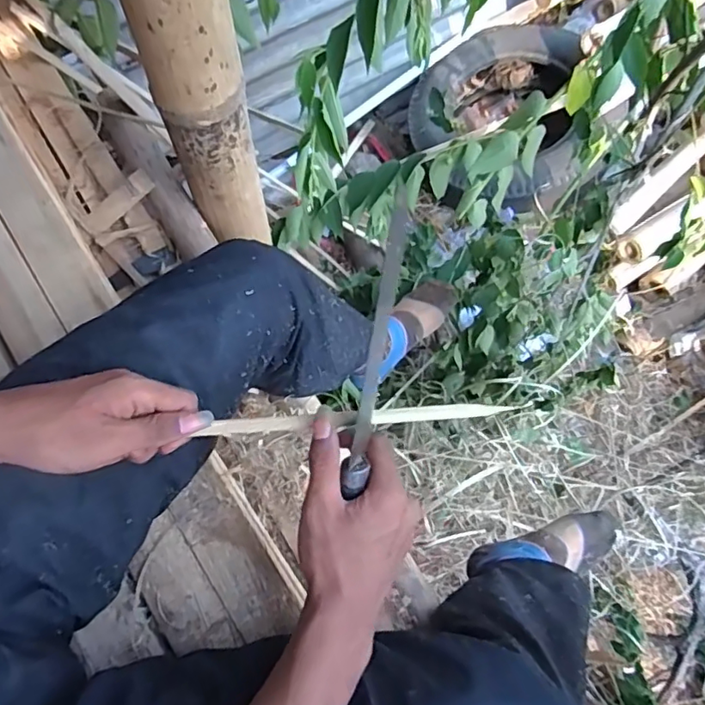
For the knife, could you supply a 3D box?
[{"bbox_3d":[0.014,0.001,0.335,0.013,0.019,0.191,10,113,1],"label":"knife"}]

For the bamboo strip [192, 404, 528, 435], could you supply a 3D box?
[{"bbox_3d":[0.005,0.045,0.376,0.202,0.008,0.010,-4,72,-2],"label":"bamboo strip"}]

